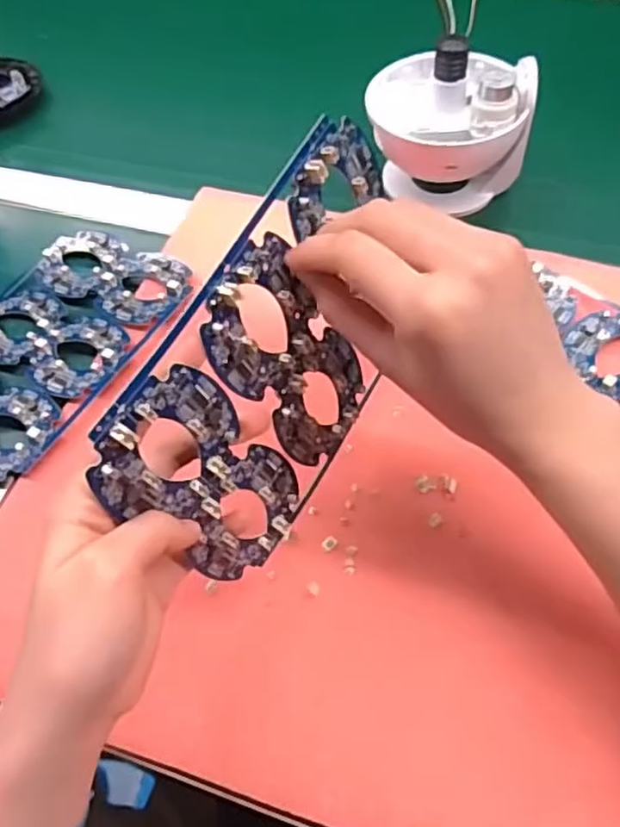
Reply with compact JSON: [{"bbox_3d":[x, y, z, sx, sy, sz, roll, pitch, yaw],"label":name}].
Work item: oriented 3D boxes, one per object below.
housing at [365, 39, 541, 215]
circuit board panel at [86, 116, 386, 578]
[{"bbox_3d":[0.105,-0.223,0.517,0.119,0.114,0.108,-2,58,3],"label":"housing"},{"bbox_3d":[-0.010,-0.024,0.315,0.010,0.135,0.197,19,70,35],"label":"circuit board panel"}]

